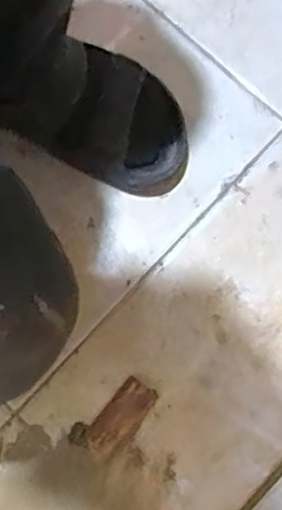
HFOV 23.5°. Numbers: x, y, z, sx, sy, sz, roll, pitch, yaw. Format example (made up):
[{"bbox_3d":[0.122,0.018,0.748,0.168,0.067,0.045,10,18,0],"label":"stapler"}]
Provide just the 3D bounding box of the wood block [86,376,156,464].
[{"bbox_3d":[-0.021,0.154,0.631,0.034,0.024,0.078,38,81,6],"label":"wood block"}]

